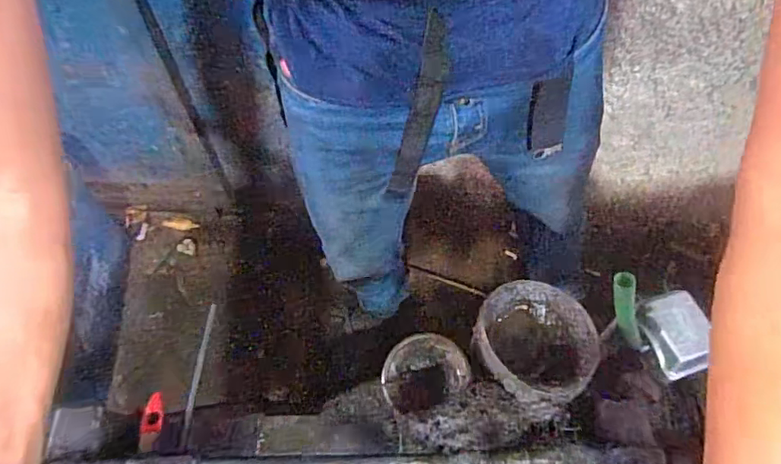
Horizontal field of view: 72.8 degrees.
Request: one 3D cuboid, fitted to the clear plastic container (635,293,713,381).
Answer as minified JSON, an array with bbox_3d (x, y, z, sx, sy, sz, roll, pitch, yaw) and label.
[{"bbox_3d":[0.308,0.109,0.565,0.062,0.040,0.082,-24,52,16],"label":"clear plastic container"}]

